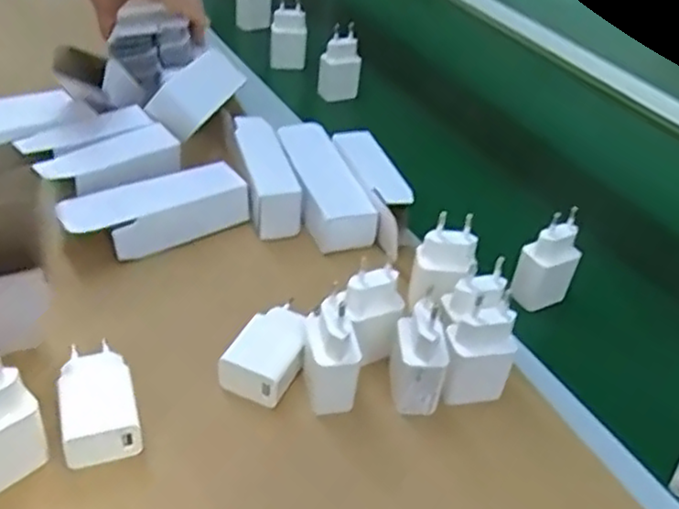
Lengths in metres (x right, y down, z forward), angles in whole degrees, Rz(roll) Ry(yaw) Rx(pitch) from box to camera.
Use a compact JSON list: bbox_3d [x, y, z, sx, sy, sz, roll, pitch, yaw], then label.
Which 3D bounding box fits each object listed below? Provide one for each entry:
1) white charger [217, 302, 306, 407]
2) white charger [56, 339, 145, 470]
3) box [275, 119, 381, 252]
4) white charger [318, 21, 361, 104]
[{"bbox_3d":[-0.043,0.062,0.435,0.038,0.026,0.067,20,40,16],"label":"white charger"},{"bbox_3d":[-0.137,0.081,0.395,0.039,0.030,0.071,-9,41,-20],"label":"white charger"},{"bbox_3d":[-0.016,-0.061,0.572,0.048,0.034,0.137,-8,41,-19],"label":"box"},{"bbox_3d":[0.000,-0.206,0.764,0.041,0.077,0.022,-10,41,-21],"label":"white charger"}]

